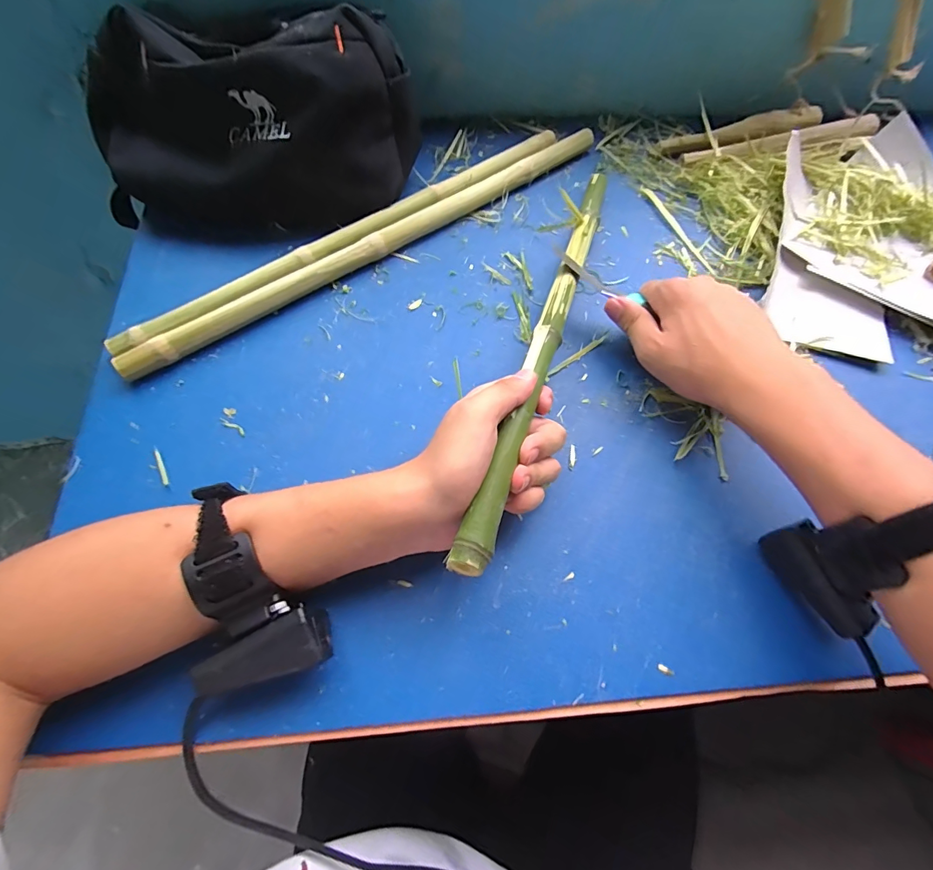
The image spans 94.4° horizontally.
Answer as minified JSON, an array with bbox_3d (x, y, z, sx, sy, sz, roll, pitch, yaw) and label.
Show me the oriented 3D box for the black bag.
[{"bbox_3d":[-0.200,-0.270,0.389,0.305,0.128,0.117,-3,66,-3],"label":"black bag"}]

